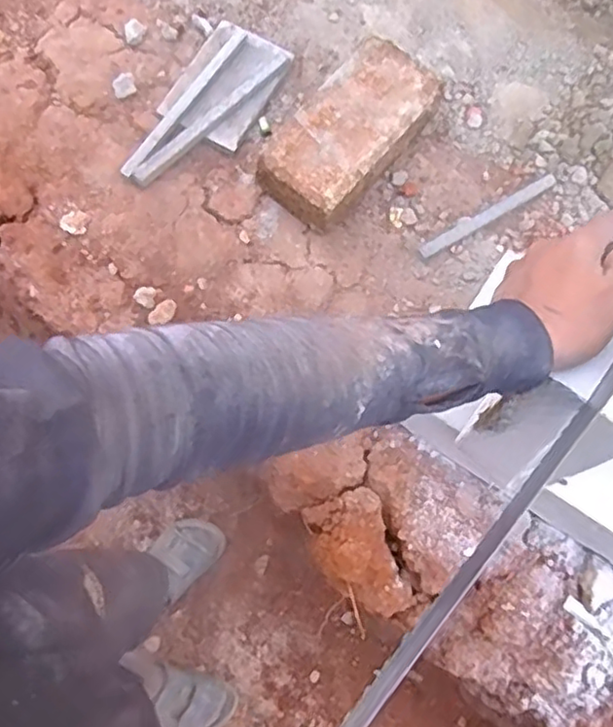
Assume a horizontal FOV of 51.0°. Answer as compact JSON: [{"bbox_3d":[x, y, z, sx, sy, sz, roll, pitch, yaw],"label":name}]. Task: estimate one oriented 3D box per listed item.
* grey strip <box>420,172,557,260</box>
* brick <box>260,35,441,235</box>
[{"bbox_3d":[0.206,-0.168,0.727,0.178,0.004,0.016,-30,79,-6],"label":"grey strip"},{"bbox_3d":[0.048,-0.246,0.706,0.109,0.066,0.209,39,77,8],"label":"brick"}]

